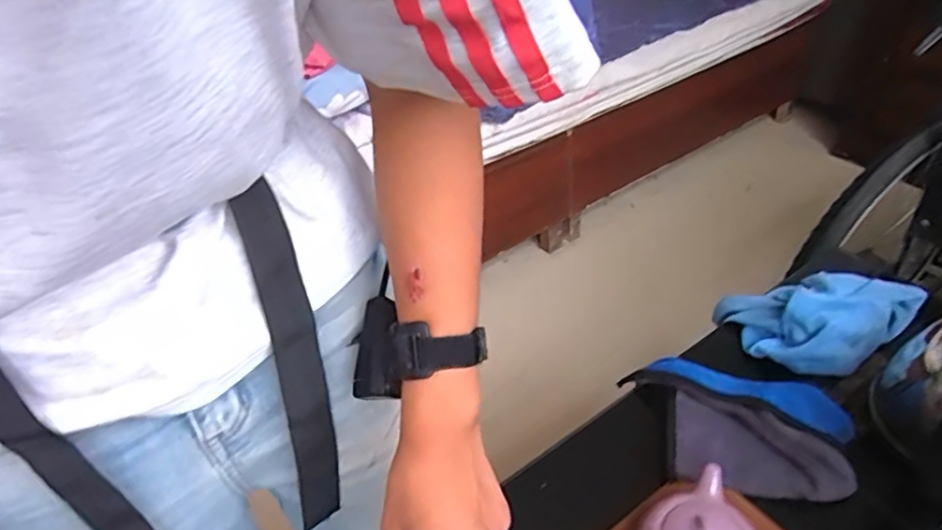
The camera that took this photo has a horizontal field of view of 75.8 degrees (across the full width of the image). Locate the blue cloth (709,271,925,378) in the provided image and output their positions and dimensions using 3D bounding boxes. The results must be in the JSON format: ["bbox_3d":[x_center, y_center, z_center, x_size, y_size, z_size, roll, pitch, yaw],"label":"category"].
[{"bbox_3d":[0.409,0.046,0.726,0.190,0.079,0.164,-24,44,-21],"label":"blue cloth"}]

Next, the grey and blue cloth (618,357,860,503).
[{"bbox_3d":[0.271,0.167,0.630,0.216,0.056,0.145,10,43,17],"label":"grey and blue cloth"}]

